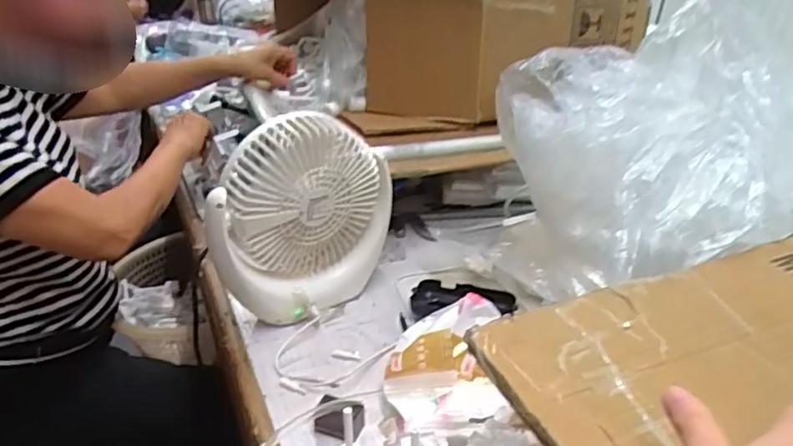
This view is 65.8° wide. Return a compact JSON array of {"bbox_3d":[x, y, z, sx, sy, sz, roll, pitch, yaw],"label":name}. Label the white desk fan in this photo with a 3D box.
[{"bbox_3d":[-0.096,-0.001,0.649,0.193,0.211,0.061,-24,35,-36],"label":"white desk fan"}]

